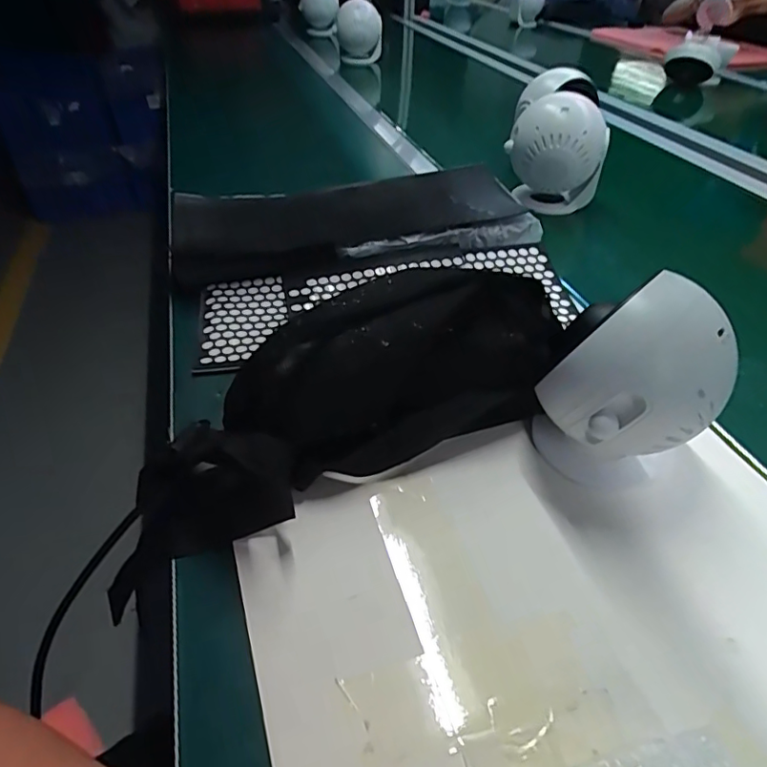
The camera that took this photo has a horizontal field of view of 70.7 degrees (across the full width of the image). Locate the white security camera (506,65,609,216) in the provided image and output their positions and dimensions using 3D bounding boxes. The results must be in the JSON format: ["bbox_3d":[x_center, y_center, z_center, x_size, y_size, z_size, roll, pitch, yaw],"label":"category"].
[{"bbox_3d":[0.215,-0.295,0.680,0.109,0.149,0.085,-10,42,-12],"label":"white security camera"}]

